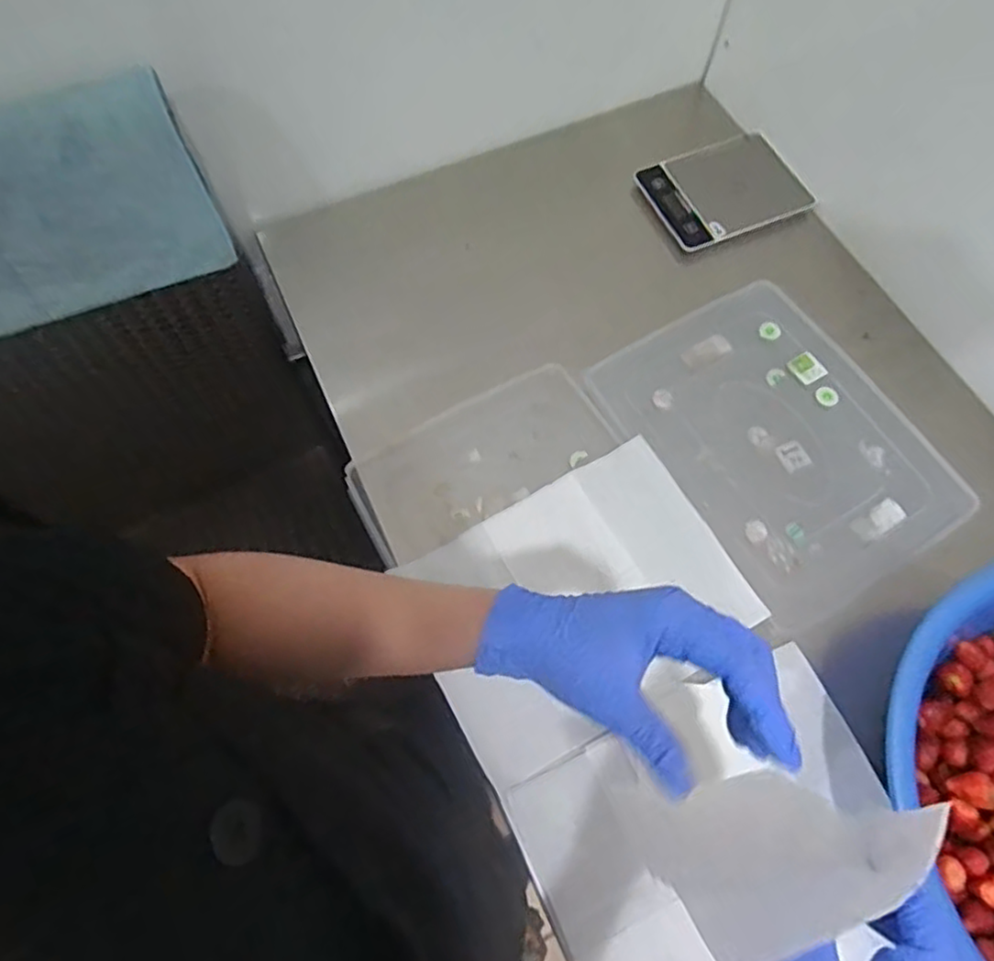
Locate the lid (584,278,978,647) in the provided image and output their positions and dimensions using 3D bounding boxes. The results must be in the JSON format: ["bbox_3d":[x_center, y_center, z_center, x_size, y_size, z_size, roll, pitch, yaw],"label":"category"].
[{"bbox_3d":[0.309,-0.045,0.750,0.284,0.015,0.357,-28,69,-11],"label":"lid"}]

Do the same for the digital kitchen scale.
[{"bbox_3d":[0.293,-0.380,0.880,0.191,0.023,0.151,-20,68,-9],"label":"digital kitchen scale"}]

